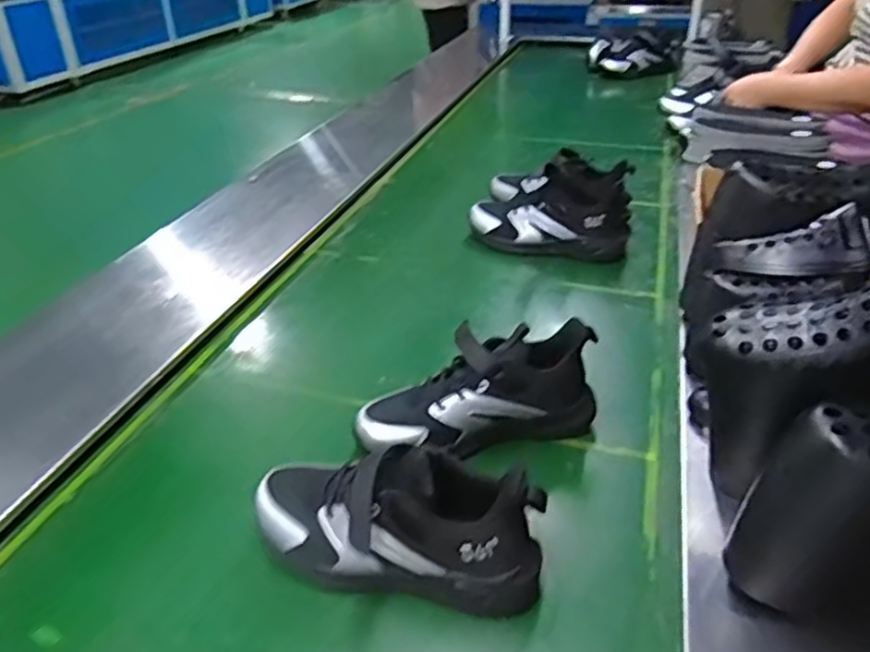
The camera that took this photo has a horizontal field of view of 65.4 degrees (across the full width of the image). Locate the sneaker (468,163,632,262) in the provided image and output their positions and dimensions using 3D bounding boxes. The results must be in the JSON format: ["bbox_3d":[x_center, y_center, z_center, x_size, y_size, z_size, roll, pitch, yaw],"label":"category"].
[{"bbox_3d":[0.177,-0.172,1.055,0.239,0.119,0.102,9,33,16],"label":"sneaker"}]

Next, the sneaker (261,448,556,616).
[{"bbox_3d":[-0.036,0.153,0.542,0.234,0.120,0.085,11,33,18],"label":"sneaker"}]

